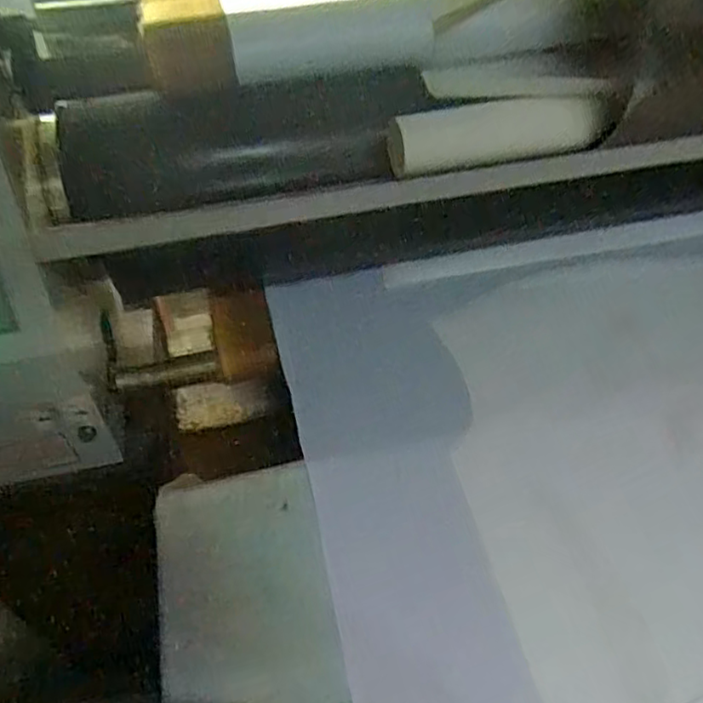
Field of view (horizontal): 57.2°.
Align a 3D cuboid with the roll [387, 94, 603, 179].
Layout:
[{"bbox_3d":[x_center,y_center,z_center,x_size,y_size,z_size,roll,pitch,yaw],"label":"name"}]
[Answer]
[{"bbox_3d":[0.150,-0.229,0.675,0.241,0.057,0.056,-12,49,-12],"label":"roll"}]

